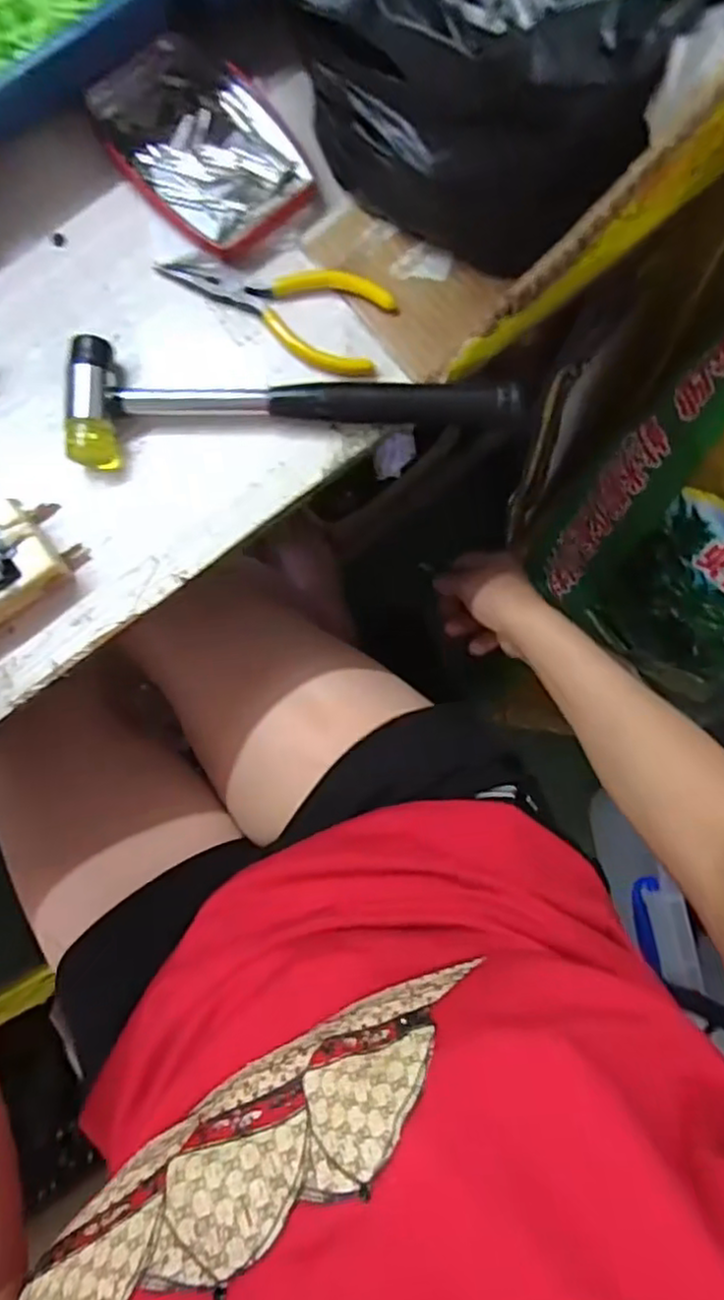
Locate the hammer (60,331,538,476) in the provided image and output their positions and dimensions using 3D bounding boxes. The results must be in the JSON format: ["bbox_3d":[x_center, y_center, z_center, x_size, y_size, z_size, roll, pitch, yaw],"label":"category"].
[{"bbox_3d":[-0.035,-0.137,0.357,0.228,0.022,0.060,-7,84,-3],"label":"hammer"}]

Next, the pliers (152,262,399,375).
[{"bbox_3d":[-0.044,-0.192,0.366,0.124,0.007,0.053,28,83,1],"label":"pliers"}]

